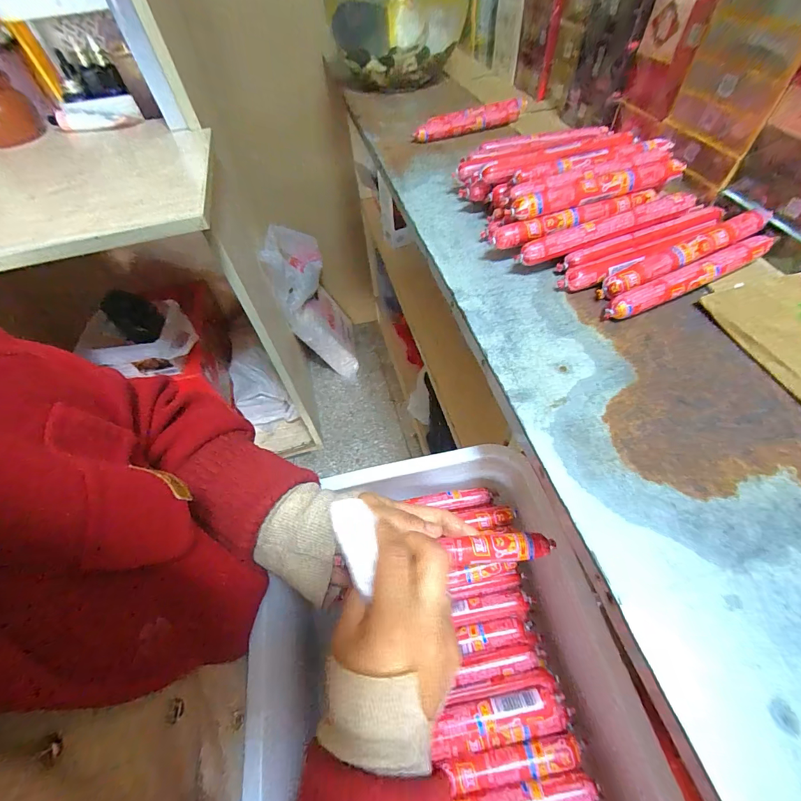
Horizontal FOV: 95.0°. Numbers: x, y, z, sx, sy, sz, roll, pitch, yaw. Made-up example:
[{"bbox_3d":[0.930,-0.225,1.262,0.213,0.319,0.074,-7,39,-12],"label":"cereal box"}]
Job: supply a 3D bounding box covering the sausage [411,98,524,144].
[{"bbox_3d":[0.108,-0.403,0.529,0.188,0.028,0.030,-24,58,-12],"label":"sausage"}]

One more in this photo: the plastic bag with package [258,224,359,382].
[{"bbox_3d":[-0.255,-0.287,1.121,0.164,0.498,0.198,-10,56,-3],"label":"plastic bag with package"}]

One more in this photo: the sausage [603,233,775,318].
[{"bbox_3d":[0.239,-0.099,0.303,0.162,0.022,0.018,-22,57,-11],"label":"sausage"}]

